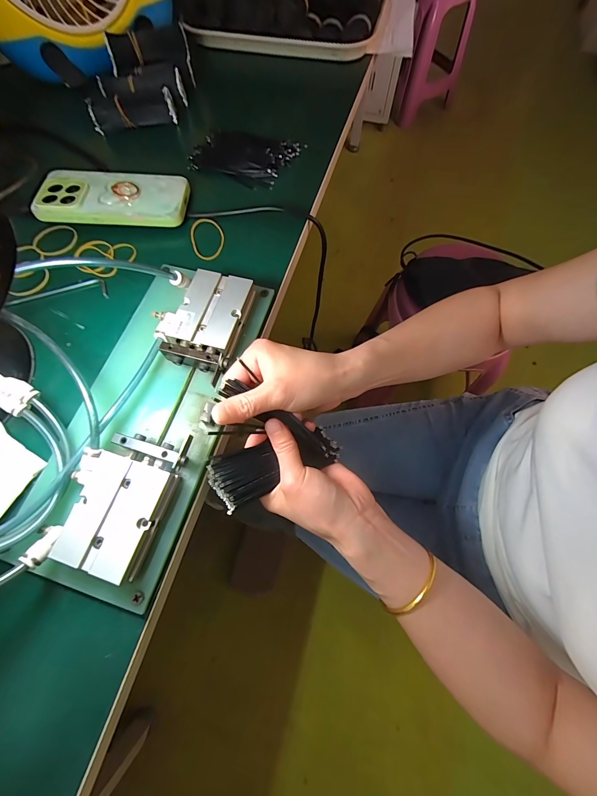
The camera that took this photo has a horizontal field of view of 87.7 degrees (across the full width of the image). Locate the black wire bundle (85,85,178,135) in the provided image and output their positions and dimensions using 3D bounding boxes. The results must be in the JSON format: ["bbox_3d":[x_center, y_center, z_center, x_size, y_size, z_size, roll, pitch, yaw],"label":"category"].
[{"bbox_3d":[-0.215,-0.376,0.404,0.104,0.031,0.039,-17,71,-7],"label":"black wire bundle"}]

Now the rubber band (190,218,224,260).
[{"bbox_3d":[-0.099,-0.174,0.340,0.035,0.006,0.054,-17,75,-8],"label":"rubber band"}]

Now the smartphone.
[{"bbox_3d":[-0.201,-0.222,0.341,0.151,0.011,0.074,2,67,-3],"label":"smartphone"}]

